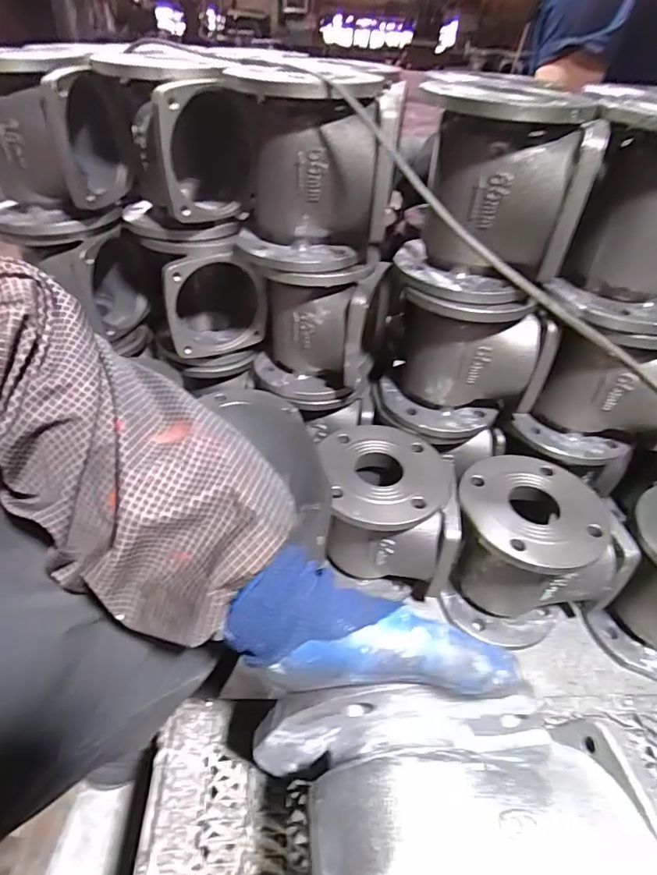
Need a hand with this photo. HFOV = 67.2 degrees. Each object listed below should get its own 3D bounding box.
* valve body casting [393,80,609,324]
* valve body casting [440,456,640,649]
[{"bbox_3d":[0.171,-0.260,0.553,0.161,0.214,0.164,2,40,-2],"label":"valve body casting"},{"bbox_3d":[0.252,0.156,0.662,0.170,0.188,0.197,-17,44,-22],"label":"valve body casting"}]

